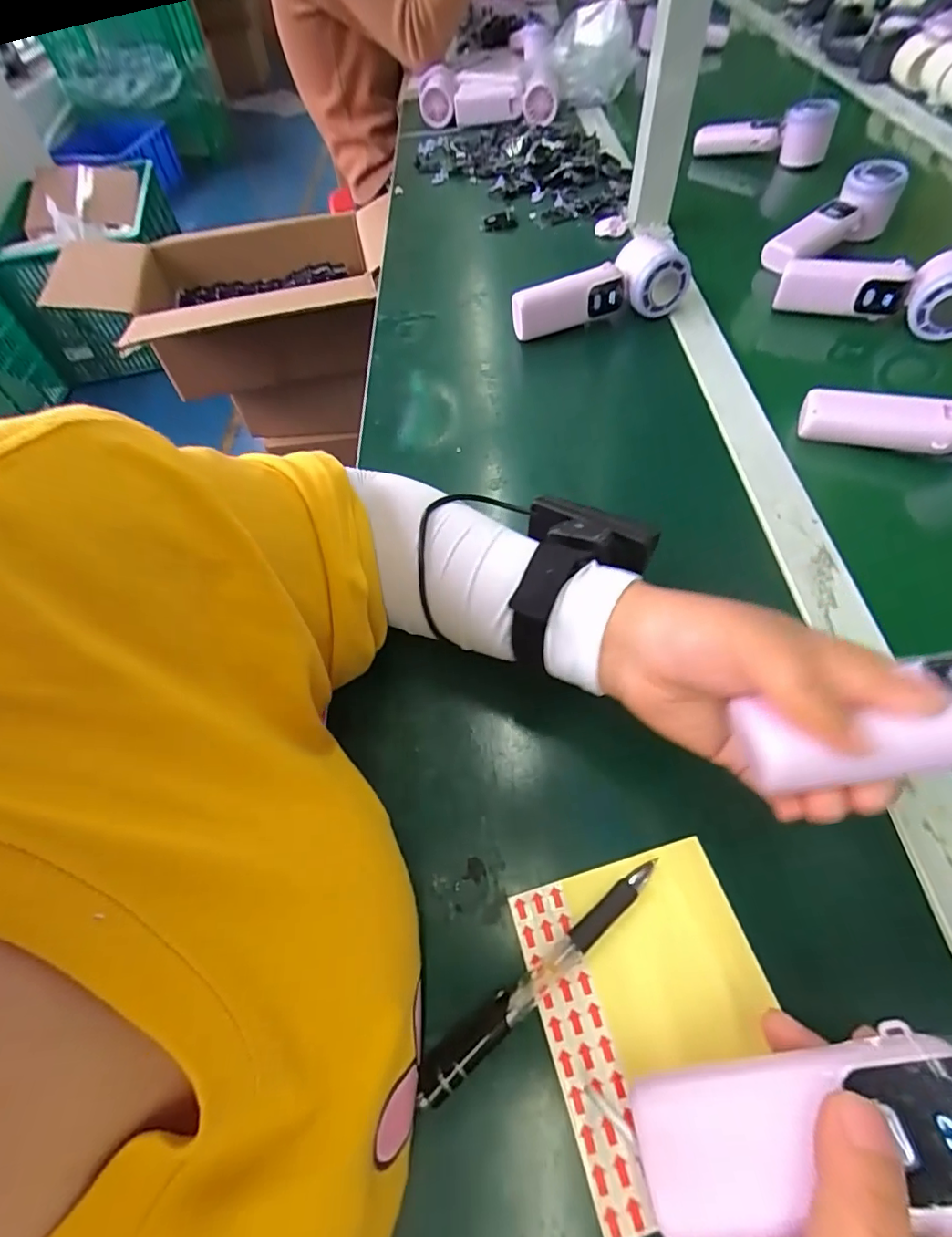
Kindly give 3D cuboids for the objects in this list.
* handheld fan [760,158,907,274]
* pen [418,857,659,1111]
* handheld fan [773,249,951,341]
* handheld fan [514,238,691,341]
[{"bbox_3d":[0.370,-0.416,0.573,0.151,0.057,0.053,-31,58,1],"label":"handheld fan"},{"bbox_3d":[0.032,0.159,0.243,0.137,0.010,0.014,-34,61,-17],"label":"pen"},{"bbox_3d":[0.368,-0.296,0.498,0.162,0.071,0.041,19,60,16],"label":"handheld fan"},{"bbox_3d":[0.115,-0.318,0.520,0.168,0.065,0.046,-11,57,-3],"label":"handheld fan"}]

